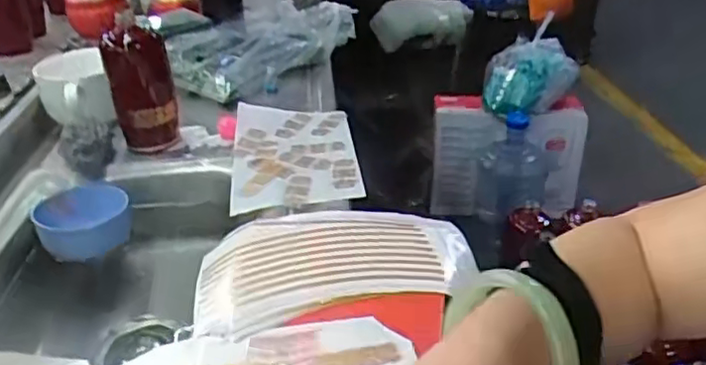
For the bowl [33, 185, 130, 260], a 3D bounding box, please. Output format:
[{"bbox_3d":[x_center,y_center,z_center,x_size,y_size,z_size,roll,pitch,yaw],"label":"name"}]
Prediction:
[{"bbox_3d":[-0.333,0.043,0.790,0.105,0.049,0.101,0,30,0],"label":"bowl"}]

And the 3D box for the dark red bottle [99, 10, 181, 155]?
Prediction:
[{"bbox_3d":[-0.288,-0.129,0.877,0.084,0.170,0.072,-12,32,-19],"label":"dark red bottle"}]

